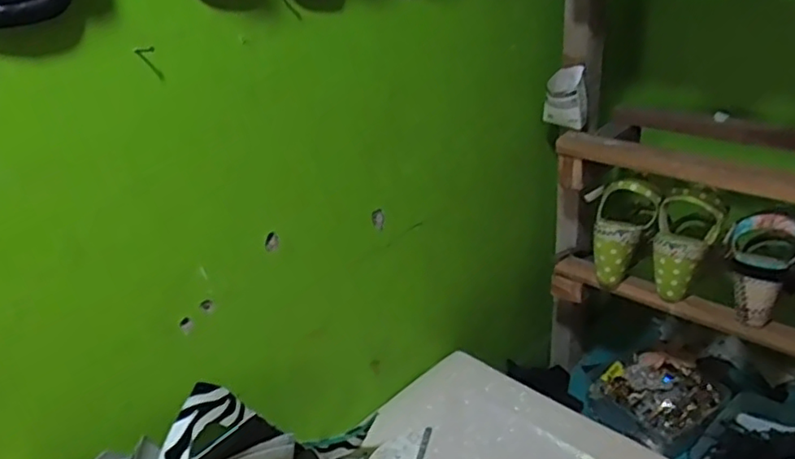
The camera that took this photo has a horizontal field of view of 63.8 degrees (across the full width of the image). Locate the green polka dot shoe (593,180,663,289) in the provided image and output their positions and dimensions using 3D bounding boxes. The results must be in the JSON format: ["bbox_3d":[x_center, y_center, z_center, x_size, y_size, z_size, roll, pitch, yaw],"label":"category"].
[{"bbox_3d":[0.303,0.005,0.884,0.081,0.148,0.069,19,5,39],"label":"green polka dot shoe"}]

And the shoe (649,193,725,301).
[{"bbox_3d":[0.379,0.020,0.842,0.077,0.131,0.085,10,29,25],"label":"shoe"}]

